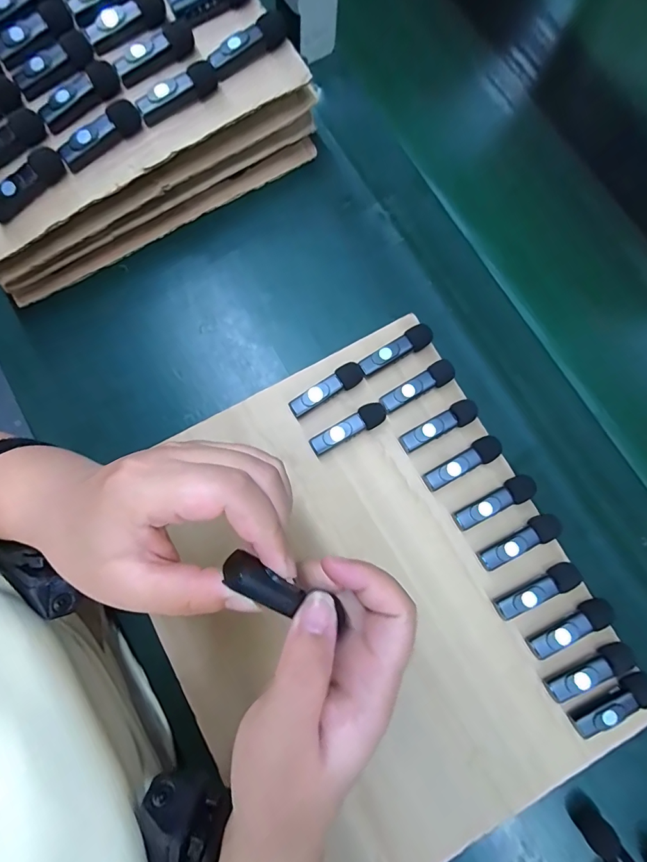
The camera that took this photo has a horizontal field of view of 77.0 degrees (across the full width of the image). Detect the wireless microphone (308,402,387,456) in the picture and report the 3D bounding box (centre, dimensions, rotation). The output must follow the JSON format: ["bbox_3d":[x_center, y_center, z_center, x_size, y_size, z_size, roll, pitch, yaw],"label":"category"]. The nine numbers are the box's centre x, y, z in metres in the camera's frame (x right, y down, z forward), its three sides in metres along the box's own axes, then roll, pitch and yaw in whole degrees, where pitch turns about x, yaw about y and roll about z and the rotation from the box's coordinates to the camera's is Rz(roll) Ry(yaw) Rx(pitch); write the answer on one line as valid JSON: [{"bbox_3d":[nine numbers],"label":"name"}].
[{"bbox_3d":[0.020,-0.001,0.323,0.064,0.015,0.018,-31,81,-5],"label":"wireless microphone"}]

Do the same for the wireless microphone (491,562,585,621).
[{"bbox_3d":[0.157,0.117,0.299,0.063,0.014,0.017,-27,80,-4],"label":"wireless microphone"}]

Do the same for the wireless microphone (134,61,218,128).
[{"bbox_3d":[-0.107,-0.251,0.302,0.064,0.015,0.013,-36,82,-10],"label":"wireless microphone"}]

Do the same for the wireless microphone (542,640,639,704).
[{"bbox_3d":[0.191,0.170,0.286,0.066,0.012,0.019,-22,80,-3],"label":"wireless microphone"}]

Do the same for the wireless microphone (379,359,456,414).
[{"bbox_3d":[0.076,-0.035,0.328,0.064,0.014,0.018,-31,81,-5],"label":"wireless microphone"}]

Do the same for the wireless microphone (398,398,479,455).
[{"bbox_3d":[0.092,-0.003,0.323,0.065,0.014,0.018,-30,81,-5],"label":"wireless microphone"}]

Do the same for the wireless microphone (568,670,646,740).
[{"bbox_3d":[0.204,0.192,0.283,0.064,0.012,0.021,-32,81,-5],"label":"wireless microphone"}]

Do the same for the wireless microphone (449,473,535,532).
[{"bbox_3d":[0.130,0.054,0.311,0.064,0.015,0.018,-27,80,-4],"label":"wireless microphone"}]

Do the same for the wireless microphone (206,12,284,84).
[{"bbox_3d":[-0.057,-0.293,0.308,0.066,0.016,0.012,-36,82,-10],"label":"wireless microphone"}]

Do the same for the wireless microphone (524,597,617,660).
[{"bbox_3d":[0.180,0.142,0.292,0.065,0.012,0.018,-28,80,-4],"label":"wireless microphone"}]

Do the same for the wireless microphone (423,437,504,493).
[{"bbox_3d":[0.108,0.025,0.317,0.064,0.013,0.018,-29,80,-4],"label":"wireless microphone"}]

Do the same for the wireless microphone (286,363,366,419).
[{"bbox_3d":[0.002,-0.033,0.328,0.064,0.016,0.018,-32,81,-5],"label":"wireless microphone"}]

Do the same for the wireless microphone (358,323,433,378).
[{"bbox_3d":[0.059,-0.065,0.334,0.065,0.015,0.018,-30,80,-5],"label":"wireless microphone"}]

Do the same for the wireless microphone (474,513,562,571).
[{"bbox_3d":[0.147,0.083,0.306,0.064,0.015,0.019,-27,80,-4],"label":"wireless microphone"}]

